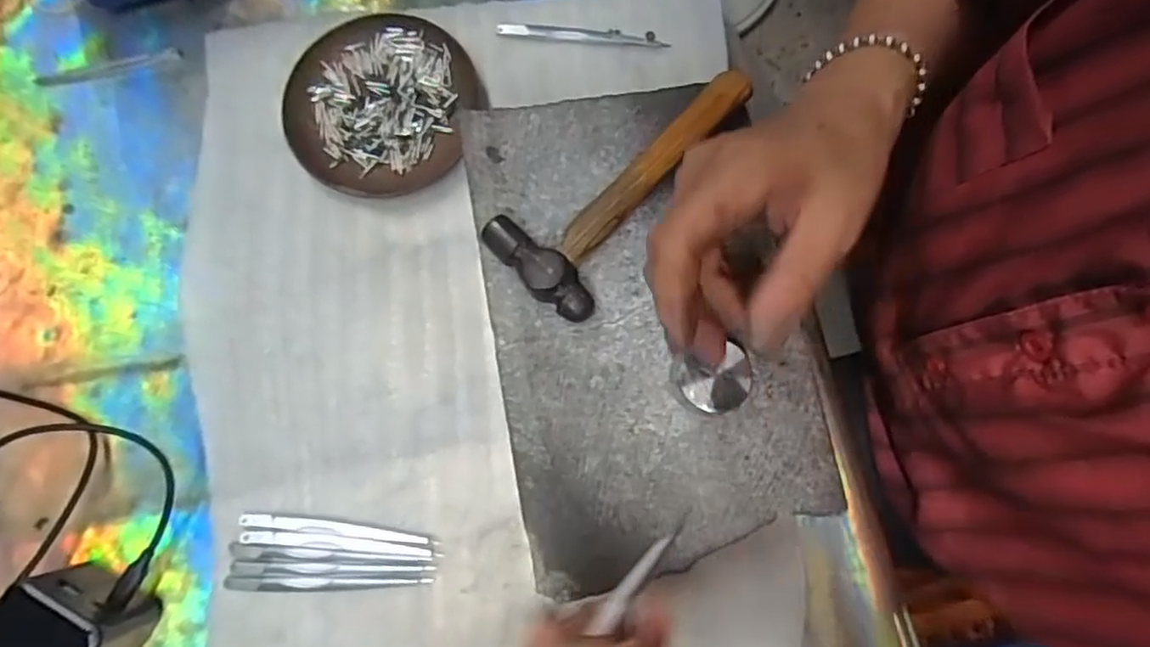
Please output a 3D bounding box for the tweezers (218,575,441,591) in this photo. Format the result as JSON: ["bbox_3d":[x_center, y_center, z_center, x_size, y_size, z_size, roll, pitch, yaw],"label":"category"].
[{"bbox_3d":[-0.134,0.140,0.349,0.110,0.004,0.008,-1,79,0],"label":"tweezers"}]

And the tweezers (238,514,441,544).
[{"bbox_3d":[-0.130,0.112,0.355,0.107,0.004,0.009,5,79,1],"label":"tweezers"}]

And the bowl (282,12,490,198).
[{"bbox_3d":[-0.119,-0.134,0.394,0.114,0.013,0.114,0,79,0],"label":"bowl"}]

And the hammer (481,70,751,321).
[{"bbox_3d":[0.024,-0.076,0.325,0.062,0.021,0.151,38,81,7],"label":"hammer"}]

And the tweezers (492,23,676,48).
[{"bbox_3d":[0.005,-0.183,0.409,0.107,0.005,0.008,5,79,1],"label":"tweezers"}]

